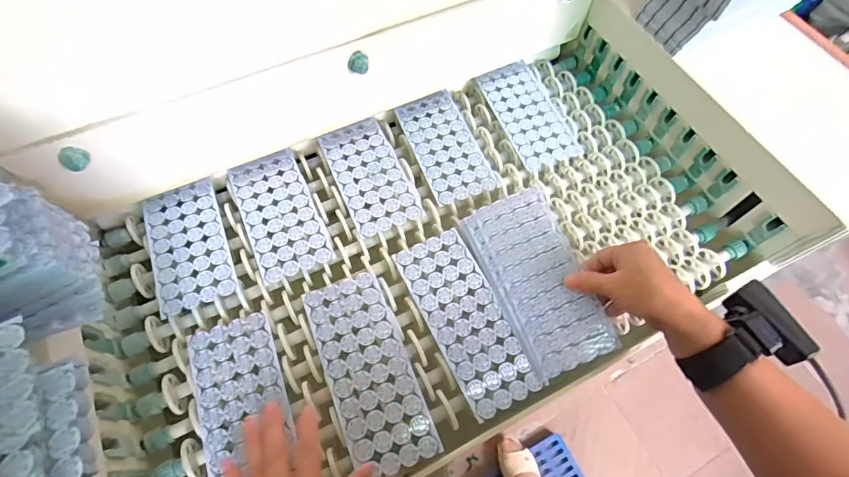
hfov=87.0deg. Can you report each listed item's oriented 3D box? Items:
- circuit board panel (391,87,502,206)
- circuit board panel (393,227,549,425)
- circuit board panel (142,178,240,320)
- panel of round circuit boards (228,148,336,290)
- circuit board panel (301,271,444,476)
[{"bbox_3d":[0.025,-0.126,0.594,0.083,0.004,0.172,-19,65,-10],"label":"circuit board panel"},{"bbox_3d":[0.045,0.084,0.487,0.080,0.004,0.200,-24,66,-12],"label":"circuit board panel"},{"bbox_3d":[-0.275,0.004,0.522,0.084,0.009,0.166,-20,66,-11],"label":"circuit board panel"},{"bbox_3d":[-0.175,-0.032,0.541,0.084,0.005,0.171,-22,66,-12],"label":"panel of round circuit boards"},{"bbox_3d":[-0.058,0.133,0.459,0.082,0.004,0.198,-20,66,-11],"label":"circuit board panel"}]

